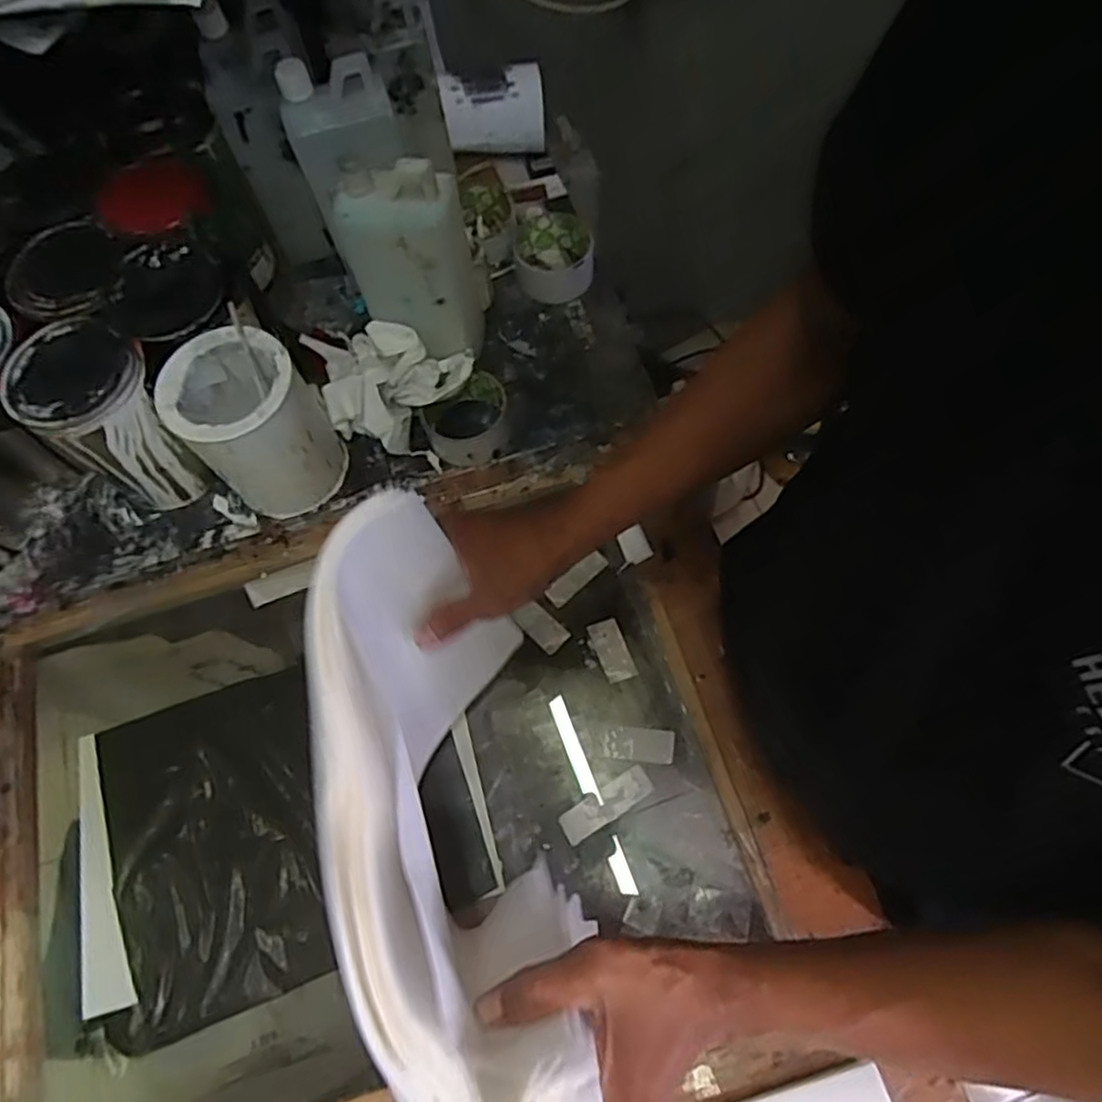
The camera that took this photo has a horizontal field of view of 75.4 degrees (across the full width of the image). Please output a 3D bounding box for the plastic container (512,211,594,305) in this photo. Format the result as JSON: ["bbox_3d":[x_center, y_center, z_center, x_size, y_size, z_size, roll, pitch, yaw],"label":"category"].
[{"bbox_3d":[0.004,-0.316,0.773,0.083,0.043,0.090,-12,67,-1],"label":"plastic container"}]

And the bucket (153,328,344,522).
[{"bbox_3d":[-0.265,-0.113,0.652,0.111,0.155,0.113,-1,67,3],"label":"bucket"}]

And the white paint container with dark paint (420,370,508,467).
[{"bbox_3d":[-0.081,-0.127,0.693,0.084,0.044,0.082,-4,67,2],"label":"white paint container with dark paint"}]

